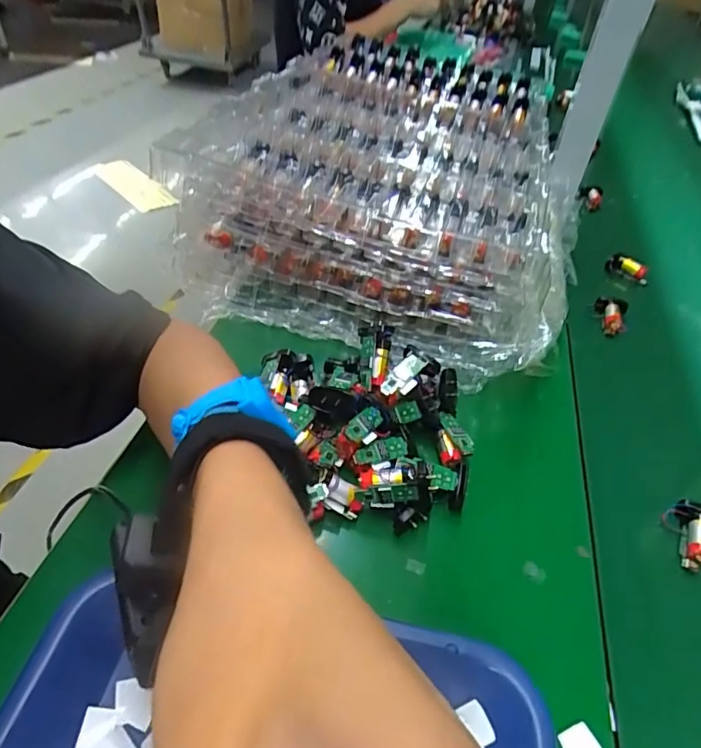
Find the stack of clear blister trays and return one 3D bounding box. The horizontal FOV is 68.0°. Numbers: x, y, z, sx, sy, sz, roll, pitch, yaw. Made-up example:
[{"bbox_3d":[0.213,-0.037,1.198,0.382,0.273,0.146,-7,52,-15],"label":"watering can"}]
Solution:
[{"bbox_3d":[0.069,-0.221,0.585,0.341,0.130,0.488,18,44,12],"label":"stack of clear blister trays"}]

